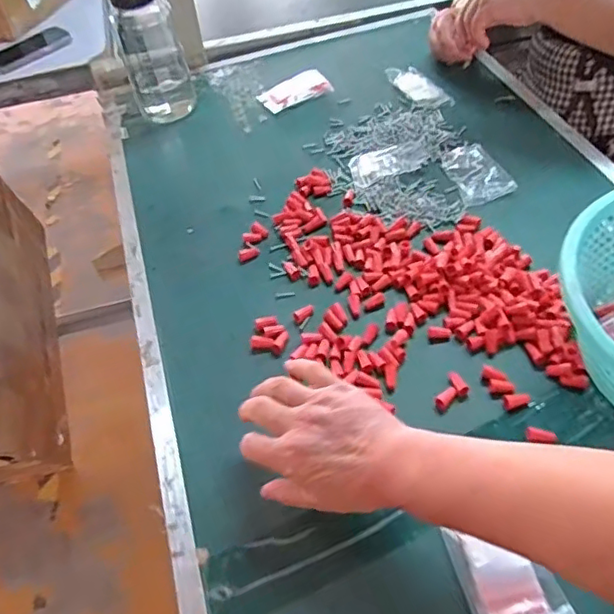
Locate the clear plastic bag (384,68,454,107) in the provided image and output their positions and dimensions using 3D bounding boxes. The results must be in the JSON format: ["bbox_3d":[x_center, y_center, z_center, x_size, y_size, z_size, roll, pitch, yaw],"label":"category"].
[{"bbox_3d":[0.163,-0.333,0.881,0.043,0.011,0.118,-28,53,-17],"label":"clear plastic bag"}]

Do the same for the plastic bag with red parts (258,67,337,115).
[{"bbox_3d":[-0.019,-0.330,0.902,0.105,0.004,0.070,-25,53,-6],"label":"plastic bag with red parts"}]

